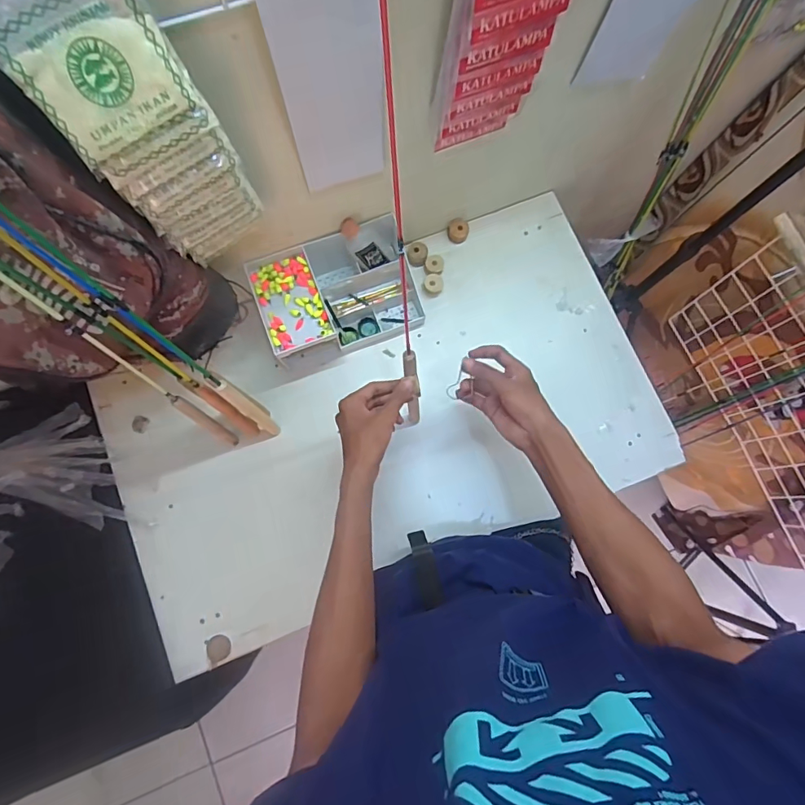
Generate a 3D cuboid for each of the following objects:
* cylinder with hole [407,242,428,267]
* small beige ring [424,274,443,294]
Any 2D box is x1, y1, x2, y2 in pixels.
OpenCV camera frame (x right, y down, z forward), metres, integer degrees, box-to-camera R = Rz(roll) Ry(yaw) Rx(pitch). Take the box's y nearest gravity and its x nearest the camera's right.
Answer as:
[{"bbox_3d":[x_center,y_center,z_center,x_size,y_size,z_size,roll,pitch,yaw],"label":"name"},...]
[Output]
[{"bbox_3d":[0.025,-0.243,0.765,0.033,0.016,0.036,20,79,2],"label":"cylinder with hole"},{"bbox_3d":[0.051,-0.192,0.762,0.030,0.024,0.030,0,79,-2],"label":"small beige ring"}]

